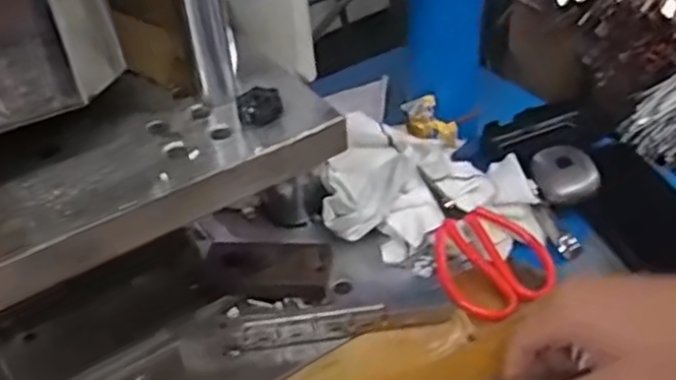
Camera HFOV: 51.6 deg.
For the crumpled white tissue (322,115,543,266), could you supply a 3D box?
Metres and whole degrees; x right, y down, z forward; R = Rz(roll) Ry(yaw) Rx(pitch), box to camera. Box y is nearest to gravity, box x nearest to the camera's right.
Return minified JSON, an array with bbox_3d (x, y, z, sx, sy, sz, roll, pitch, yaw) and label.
[{"bbox_3d":[0.072,-0.003,0.537,0.160,0.059,0.093,7,41,12],"label":"crumpled white tissue"}]

